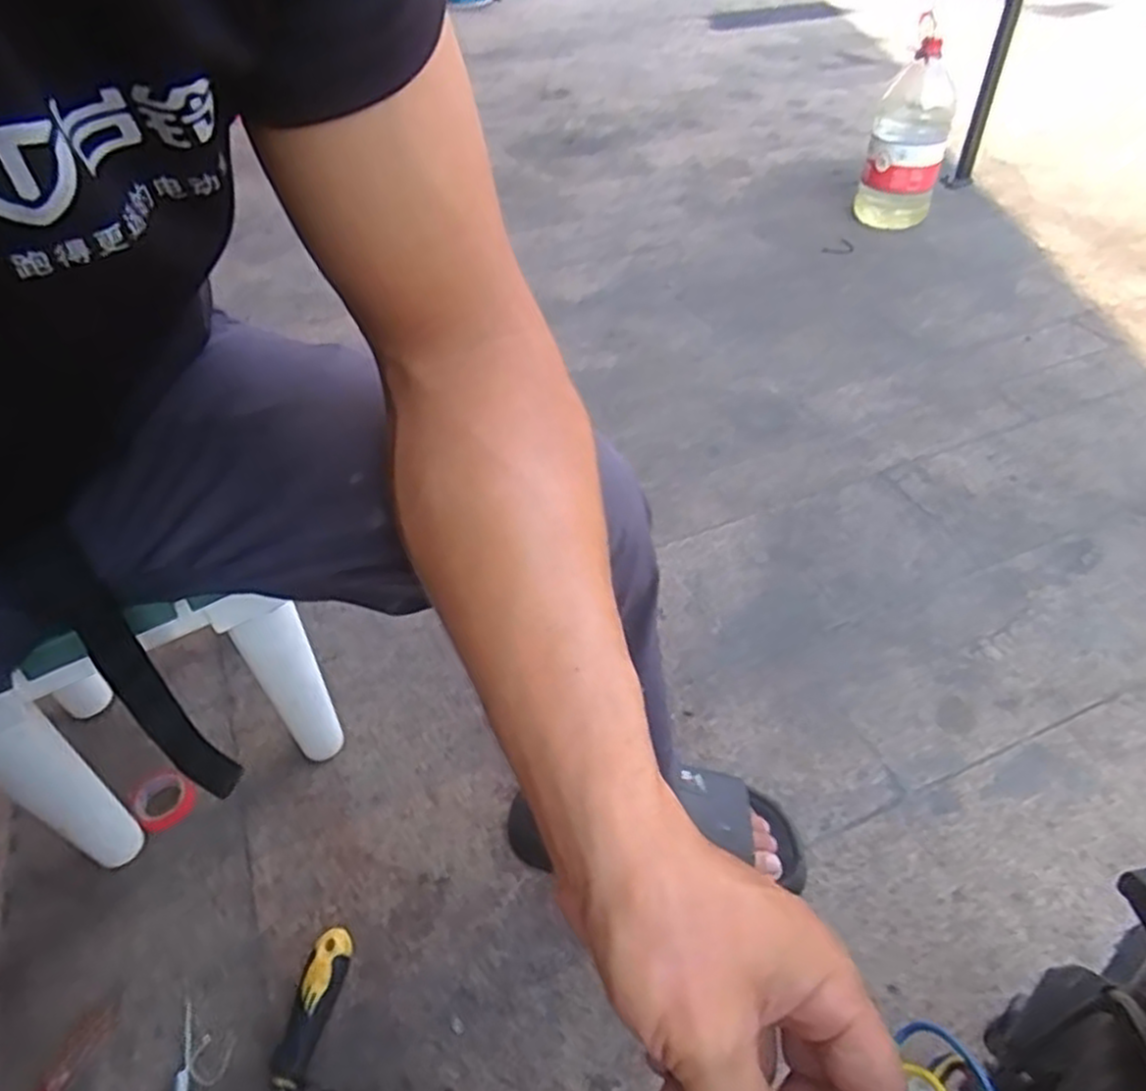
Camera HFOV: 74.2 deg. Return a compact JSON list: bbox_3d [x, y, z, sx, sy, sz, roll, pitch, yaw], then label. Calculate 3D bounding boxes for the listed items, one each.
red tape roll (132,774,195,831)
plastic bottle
[{"bbox_3d":[-0.398,0.245,0.734,0.049,0.019,0.050,0,45,0],"label":"red tape roll"},{"bbox_3d":[0.681,-0.833,1.528,0.148,0.351,0.120,17,48,19],"label":"plastic bottle"}]

